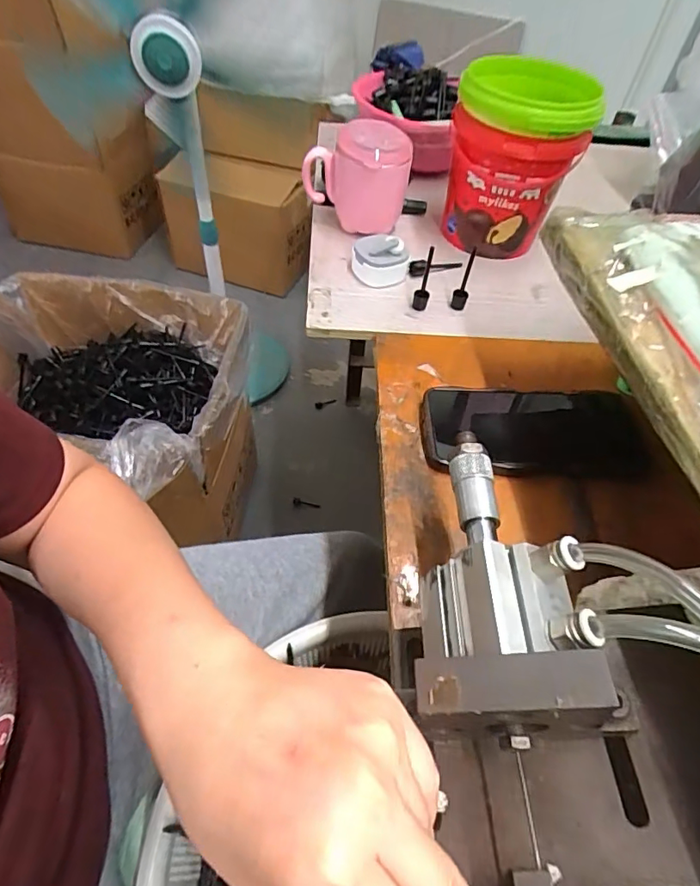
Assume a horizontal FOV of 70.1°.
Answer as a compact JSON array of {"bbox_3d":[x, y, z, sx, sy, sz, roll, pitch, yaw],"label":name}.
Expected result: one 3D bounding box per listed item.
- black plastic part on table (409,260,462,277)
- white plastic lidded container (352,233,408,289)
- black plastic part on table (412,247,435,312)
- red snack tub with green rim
[{"bbox_3d":[0.092,-0.187,0.526,0.059,0.015,0.014,-16,54,-15],"label":"black plastic part on table"},{"bbox_3d":[0.030,-0.187,0.504,0.057,0.041,0.045,26,54,16],"label":"white plastic lidded container"},{"bbox_3d":[0.070,-0.155,0.469,0.014,0.066,0.017,11,52,6],"label":"black plastic part on table"},{"bbox_3d":[0.171,-0.297,0.531,0.126,0.153,0.145,15,52,9],"label":"red snack tub with green rim"}]

